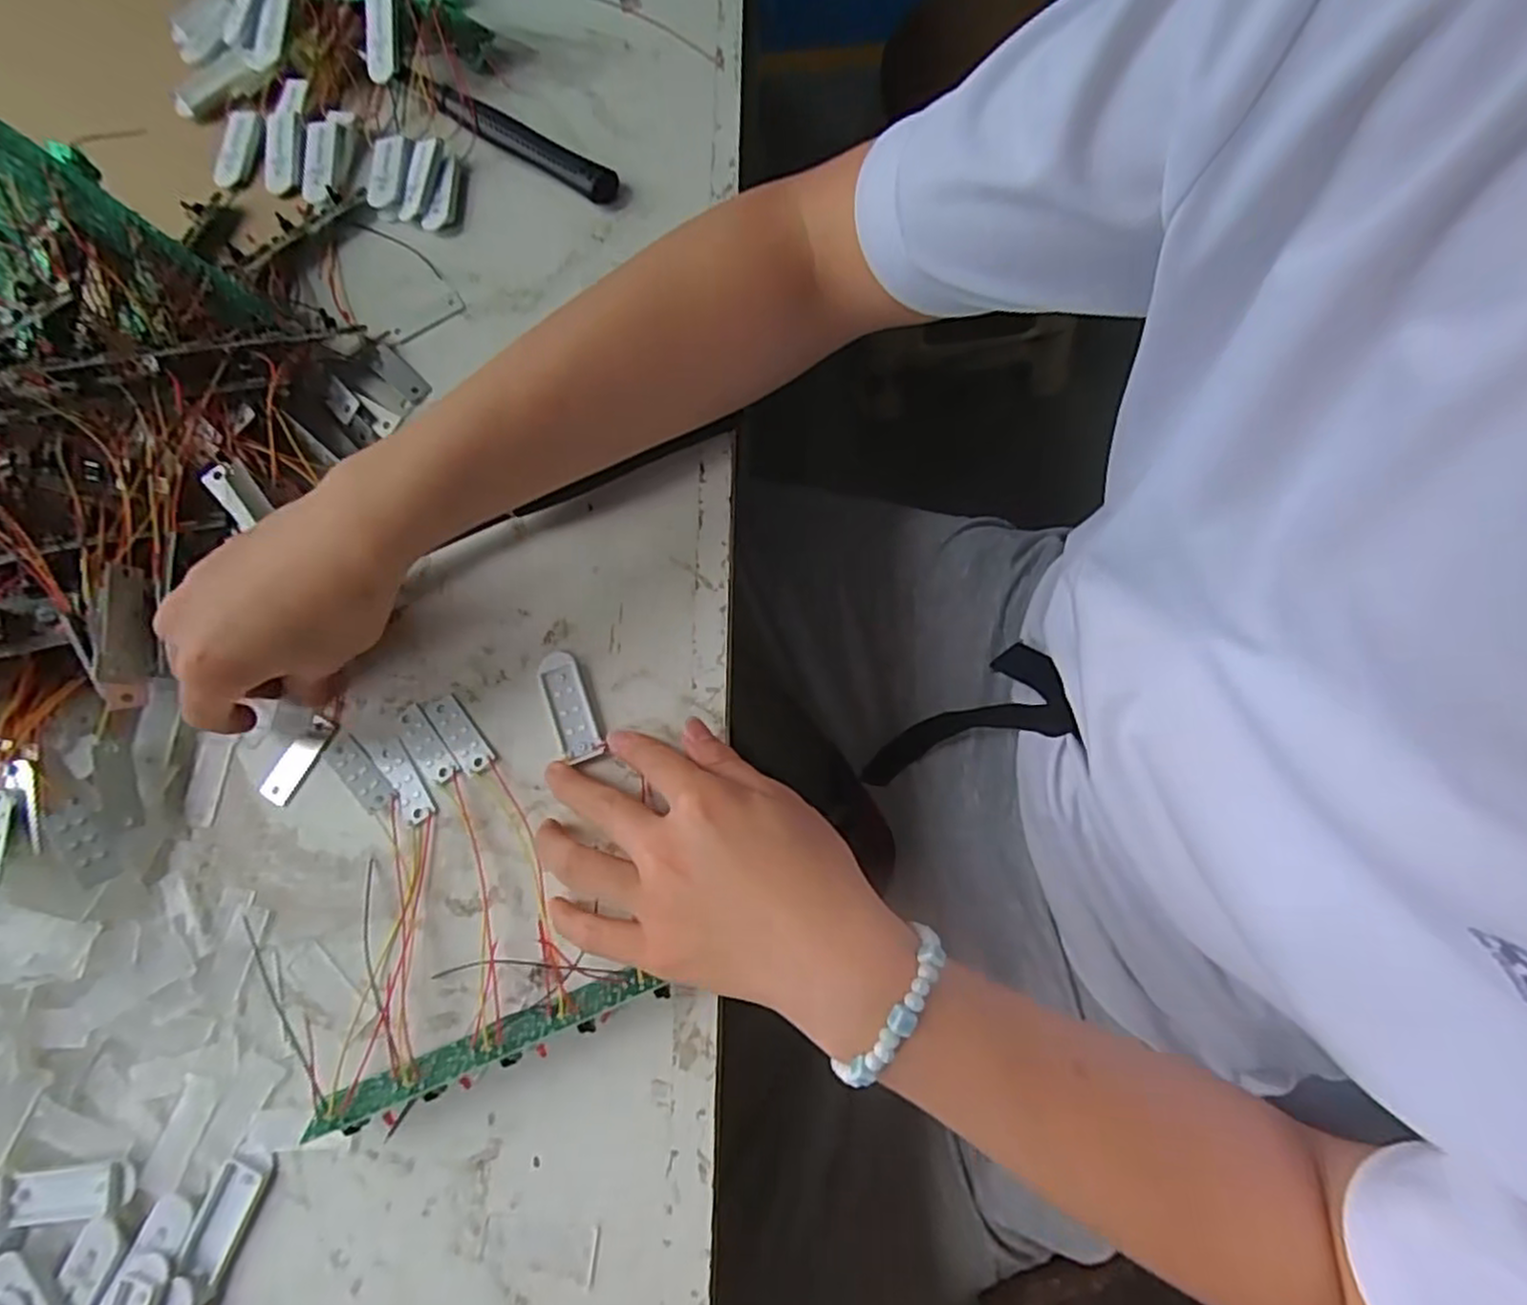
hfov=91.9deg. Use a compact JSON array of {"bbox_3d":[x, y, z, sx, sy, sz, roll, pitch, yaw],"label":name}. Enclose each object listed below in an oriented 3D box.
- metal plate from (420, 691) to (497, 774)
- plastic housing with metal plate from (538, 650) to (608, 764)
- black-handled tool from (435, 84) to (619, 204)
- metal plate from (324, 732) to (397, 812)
[{"bbox_3d":[-0.153,0.039,0.369,0.015,0.004,0.047,-39,75,-7],"label":"metal plate"},{"bbox_3d":[-0.098,0.027,0.371,0.021,0.004,0.057,-21,75,-5],"label":"plastic housing with metal plate"},{"bbox_3d":[-0.152,-0.321,0.469,0.141,0.019,0.025,34,80,13],"label":"black-handled tool"},{"bbox_3d":[-0.201,0.059,0.367,0.016,0.004,0.045,-42,75,-7],"label":"metal plate"}]

